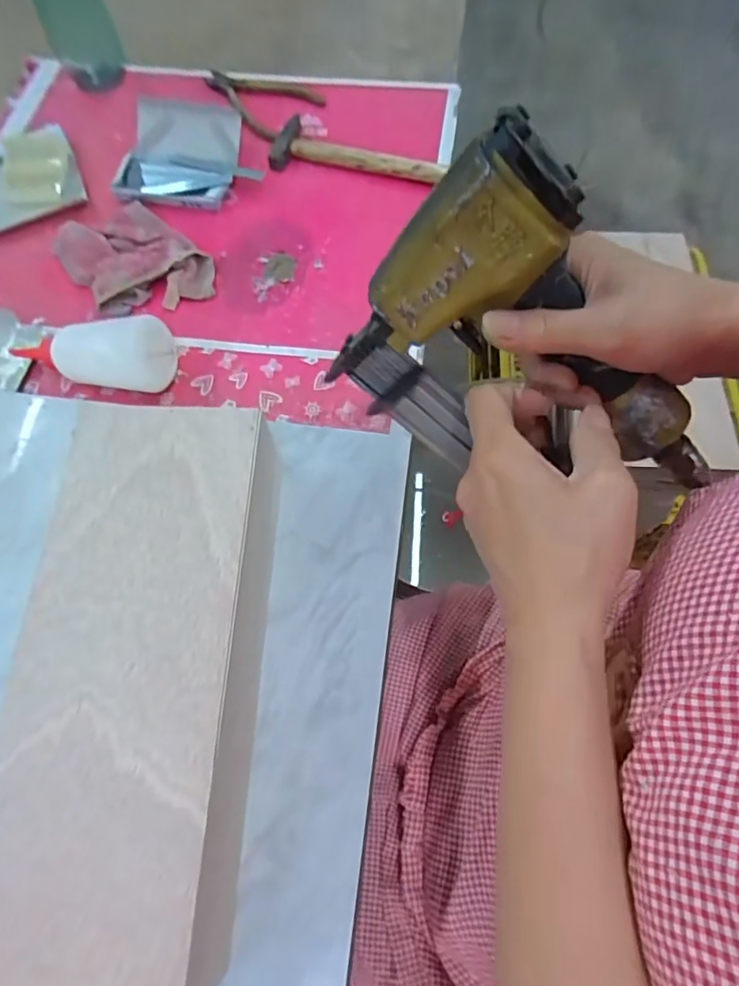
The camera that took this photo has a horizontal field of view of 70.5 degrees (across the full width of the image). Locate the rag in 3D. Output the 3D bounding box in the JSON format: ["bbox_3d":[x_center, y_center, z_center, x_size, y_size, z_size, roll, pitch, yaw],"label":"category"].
[{"bbox_3d":[-0.246,-0.245,0.539,0.115,0.023,0.165,-38,72,-14],"label":"rag"}]

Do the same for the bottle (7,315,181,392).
[{"bbox_3d":[-0.257,-0.124,0.468,0.162,0.049,0.059,0,67,1],"label":"bottle"}]

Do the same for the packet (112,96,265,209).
[{"bbox_3d":[-0.209,-0.381,0.587,0.142,0.033,0.119,7,67,4],"label":"packet"}]

